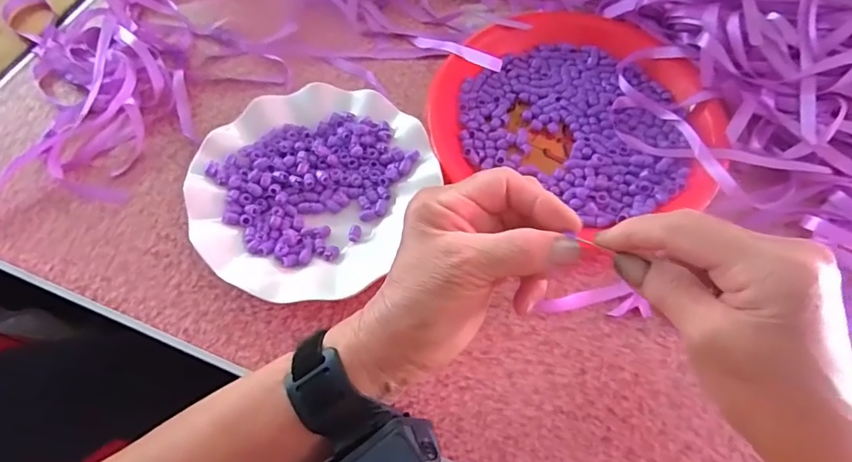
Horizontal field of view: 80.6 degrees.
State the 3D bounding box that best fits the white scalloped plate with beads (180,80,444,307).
[{"bbox_3d":[-0.089,-0.035,0.385,0.167,0.025,0.176,-1,65,2],"label":"white scalloped plate with beads"}]

